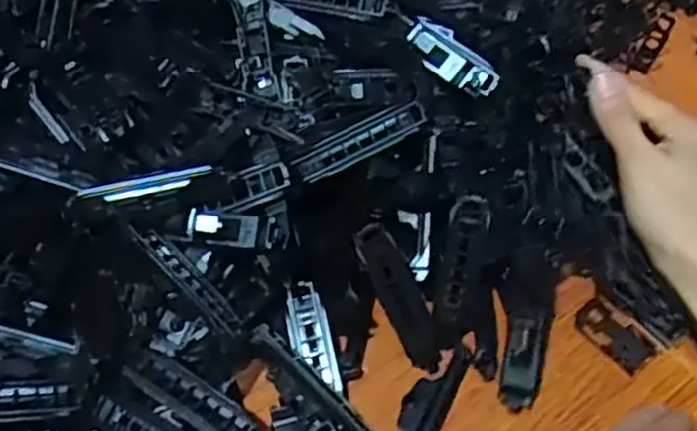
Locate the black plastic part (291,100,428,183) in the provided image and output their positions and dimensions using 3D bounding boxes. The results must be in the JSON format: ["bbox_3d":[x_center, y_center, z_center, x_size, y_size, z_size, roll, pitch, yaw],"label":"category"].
[{"bbox_3d":[0.006,-0.038,0.373,0.069,0.008,0.021,-26,56,4],"label":"black plastic part"}]

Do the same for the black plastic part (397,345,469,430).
[{"bbox_3d":[0.035,0.097,0.351,0.019,0.015,0.078,22,57,16],"label":"black plastic part"}]

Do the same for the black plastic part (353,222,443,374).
[{"bbox_3d":[0.027,0.042,0.371,0.020,0.009,0.080,-29,99,-19],"label":"black plastic part"}]

